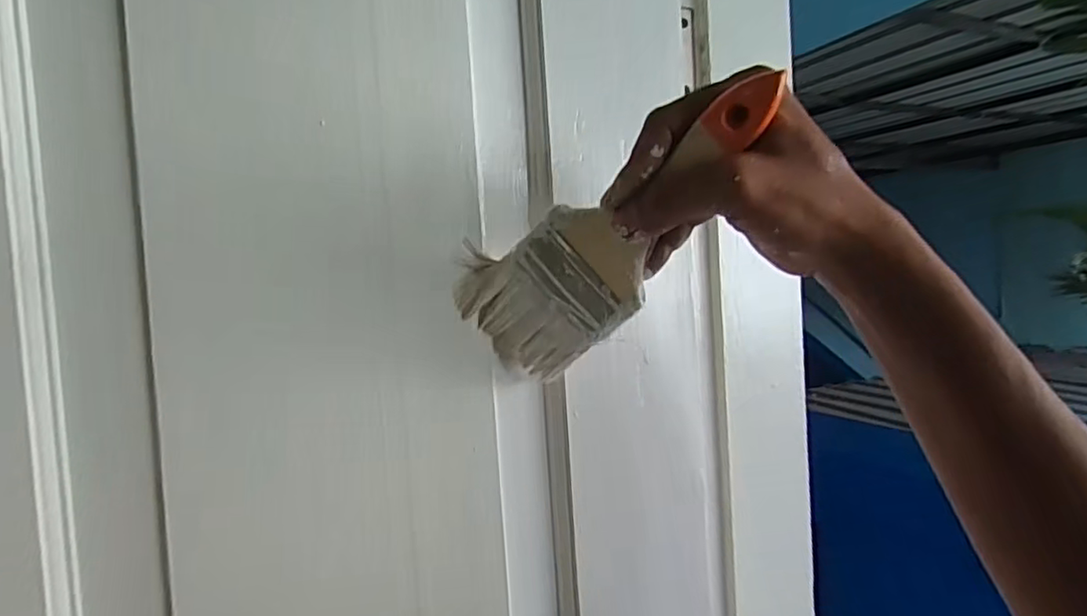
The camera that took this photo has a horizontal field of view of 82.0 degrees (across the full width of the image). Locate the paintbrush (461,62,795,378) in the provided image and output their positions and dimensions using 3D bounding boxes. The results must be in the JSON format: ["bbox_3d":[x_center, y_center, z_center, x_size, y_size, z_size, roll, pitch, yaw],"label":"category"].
[{"bbox_3d":[0.032,-0.037,0.333,0.035,0.078,0.215,-6,-28,-50],"label":"paintbrush"}]

